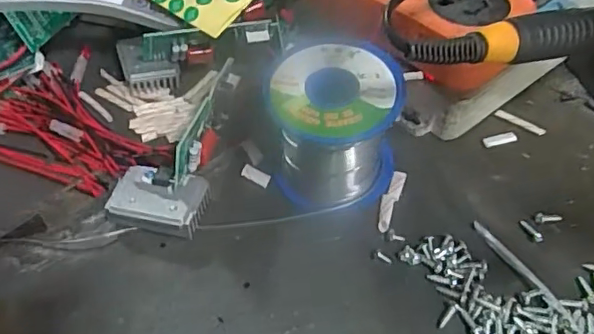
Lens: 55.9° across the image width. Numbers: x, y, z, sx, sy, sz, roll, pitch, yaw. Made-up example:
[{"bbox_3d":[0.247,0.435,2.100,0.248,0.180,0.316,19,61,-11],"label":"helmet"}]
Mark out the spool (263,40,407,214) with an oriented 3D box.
[{"bbox_3d":[0.019,-0.019,0.285,0.062,0.066,0.058,0,51,0],"label":"spool"}]

